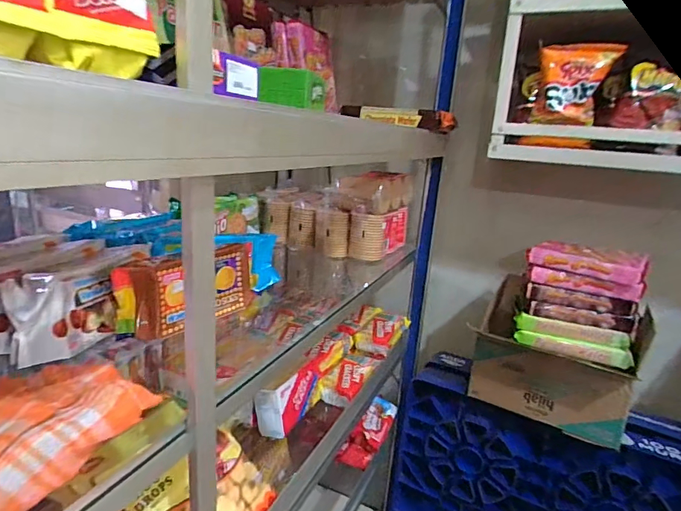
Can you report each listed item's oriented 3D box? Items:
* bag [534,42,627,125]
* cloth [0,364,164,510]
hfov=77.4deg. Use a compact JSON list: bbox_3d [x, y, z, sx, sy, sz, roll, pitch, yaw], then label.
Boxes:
[{"bbox_3d":[0.451,-0.329,0.819,0.131,0.142,0.052,11,17,25],"label":"bag"},{"bbox_3d":[-0.228,0.120,0.315,0.123,0.040,0.153,13,18,28],"label":"cloth"}]

